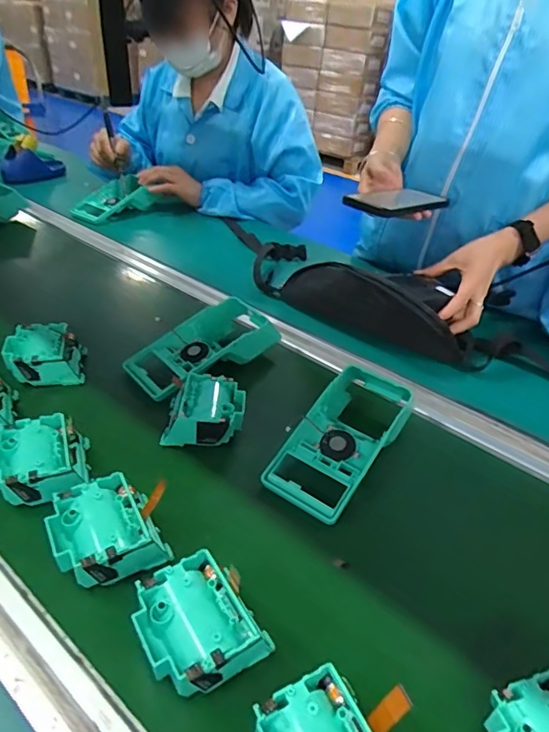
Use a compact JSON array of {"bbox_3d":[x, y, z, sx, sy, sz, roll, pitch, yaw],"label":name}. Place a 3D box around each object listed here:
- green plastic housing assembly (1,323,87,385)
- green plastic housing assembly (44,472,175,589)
[{"bbox_3d":[-0.265,-0.014,0.571,0.081,0.041,0.075,-4,35,-16],"label":"green plastic housing assembly"},{"bbox_3d":[-0.127,0.128,0.386,0.082,0.043,0.072,-15,39,-30],"label":"green plastic housing assembly"}]

